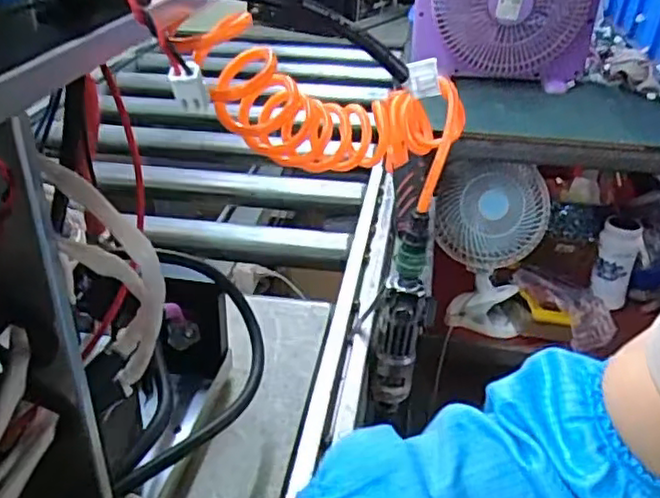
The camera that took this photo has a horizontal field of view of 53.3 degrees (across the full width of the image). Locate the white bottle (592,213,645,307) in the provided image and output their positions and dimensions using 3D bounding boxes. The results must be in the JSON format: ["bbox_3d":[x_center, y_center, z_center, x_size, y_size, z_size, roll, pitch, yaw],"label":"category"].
[{"bbox_3d":[0.566,0.029,1.304,0.076,0.186,0.087,10,8,14],"label":"white bottle"}]

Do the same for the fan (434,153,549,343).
[{"bbox_3d":[0.286,-0.008,1.208,0.200,0.324,0.133,9,33,13],"label":"fan"}]

